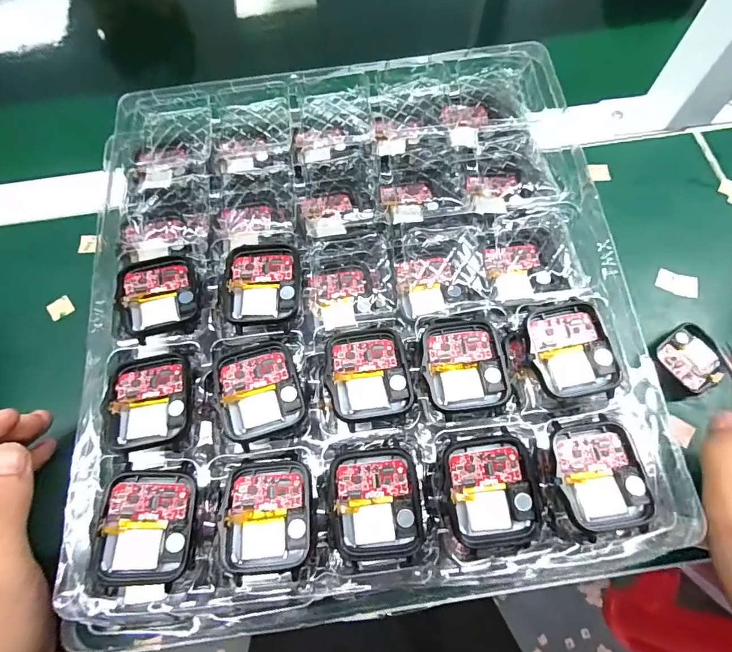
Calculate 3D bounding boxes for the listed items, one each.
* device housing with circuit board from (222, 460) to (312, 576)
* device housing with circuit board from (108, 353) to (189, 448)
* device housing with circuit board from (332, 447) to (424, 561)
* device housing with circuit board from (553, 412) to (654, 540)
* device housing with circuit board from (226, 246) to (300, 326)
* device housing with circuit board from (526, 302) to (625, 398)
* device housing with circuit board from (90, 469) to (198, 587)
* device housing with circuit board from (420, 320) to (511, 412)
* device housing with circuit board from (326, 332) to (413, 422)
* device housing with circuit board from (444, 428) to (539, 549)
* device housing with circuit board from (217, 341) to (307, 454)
[{"bbox_3d":[-0.041,0.080,0.185,0.036,0.008,0.043,-4,68,0],"label":"device housing with circuit board"},{"bbox_3d":[-0.099,0.035,0.206,0.036,0.016,0.043,-11,68,-2],"label":"device housing with circuit board"},{"bbox_3d":[0.005,0.075,0.186,0.036,0.011,0.043,-4,68,0],"label":"device housing with circuit board"},{"bbox_3d":[0.100,0.064,0.188,0.037,0.006,0.045,-11,68,-3],"label":"device housing with circuit board"},{"bbox_3d":[-0.052,-0.022,0.219,0.037,0.007,0.043,-2,68,1],"label":"device housing with circuit board"},{"bbox_3d":[0.096,0.011,0.203,0.038,0.010,0.042,-10,68,-2],"label":"device housing with circuit board"},{"bbox_3d":[-0.092,0.085,0.184,0.036,0.007,0.044,5,74,-13],"label":"device housing with circuit board"},{"bbox_3d":[0.046,0.018,0.207,0.037,0.006,0.043,-6,68,-1],"label":"device housing with circuit board"},{"bbox_3d":[0.001,0.022,0.203,0.037,0.007,0.043,-10,68,-2],"label":"device housing with circuit board"},{"bbox_3d":[0.053,0.070,0.187,0.036,0.011,0.043,-6,68,-1],"label":"device housing with circuit board"},{"bbox_3d":[-0.049,0.029,0.202,0.037,0.009,0.043,-19,68,-6],"label":"device housing with circuit board"}]

